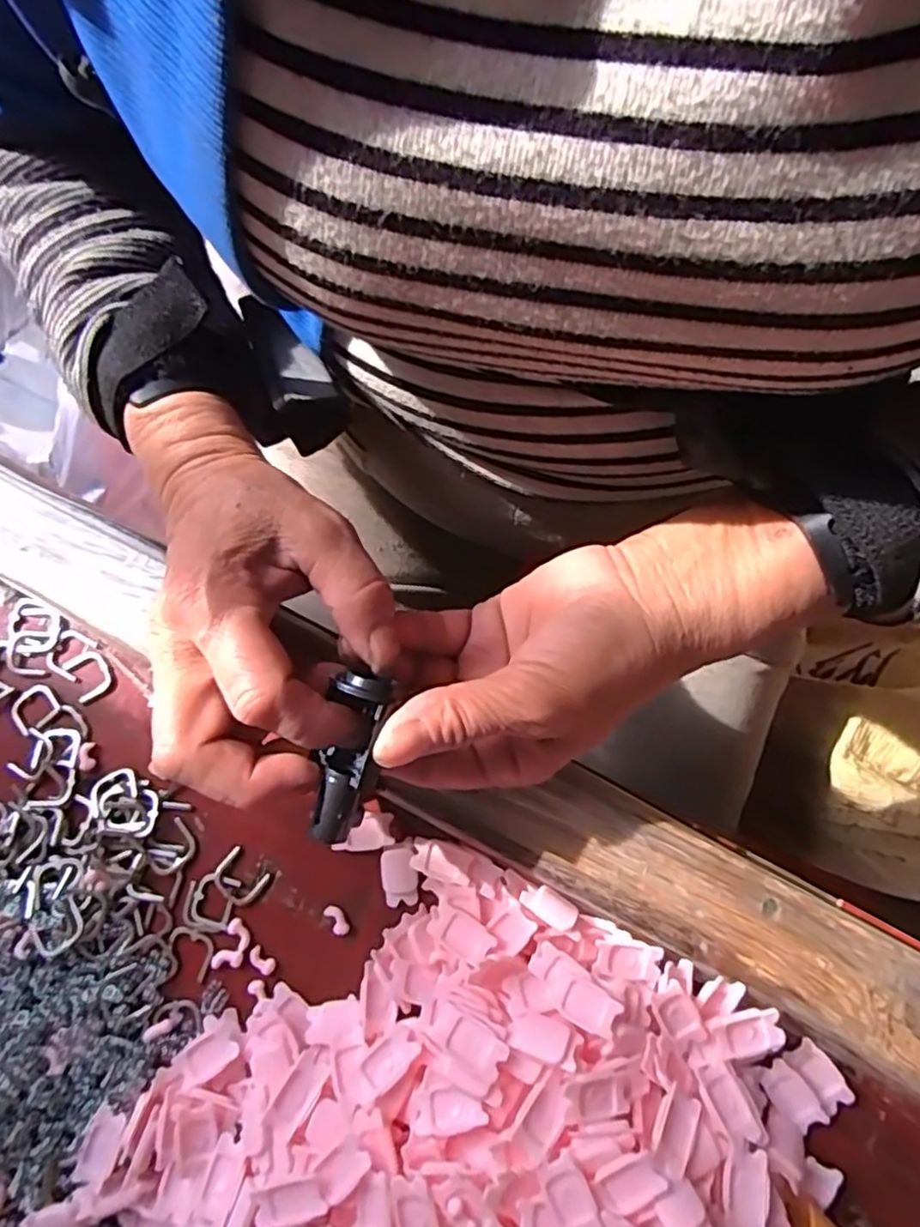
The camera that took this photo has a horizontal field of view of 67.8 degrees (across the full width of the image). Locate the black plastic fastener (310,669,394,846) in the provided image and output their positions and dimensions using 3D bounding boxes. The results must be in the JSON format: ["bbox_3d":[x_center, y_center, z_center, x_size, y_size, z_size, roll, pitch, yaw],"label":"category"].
[{"bbox_3d":[-0.035,0.045,0.217,0.021,0.019,0.054,15,92,4],"label":"black plastic fastener"}]

